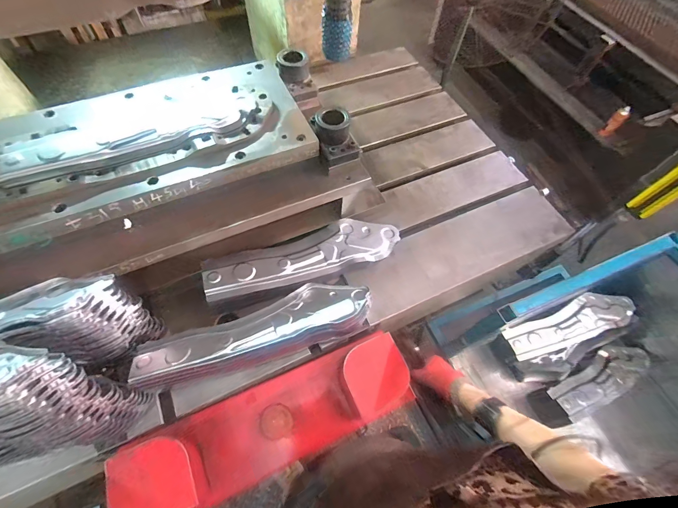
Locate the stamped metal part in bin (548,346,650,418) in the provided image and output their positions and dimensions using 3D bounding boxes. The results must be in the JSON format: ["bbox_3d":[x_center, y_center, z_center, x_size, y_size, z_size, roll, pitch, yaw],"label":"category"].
[{"bbox_3d":[0.829,0.402,1.035,0.407,0.071,0.120,-22,66,-15],"label":"stamped metal part in bin"}]

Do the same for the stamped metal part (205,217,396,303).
[{"bbox_3d":[-0.070,0.000,0.733,0.442,0.055,0.131,-17,64,-12],"label":"stamped metal part"}]

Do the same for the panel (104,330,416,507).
[{"bbox_3d":[-0.116,0.303,0.597,0.503,0.103,0.149,-21,65,-12],"label":"panel"}]

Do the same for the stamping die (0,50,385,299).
[{"bbox_3d":[-0.351,-0.156,0.715,0.801,0.266,0.360,-22,66,-15],"label":"stamping die"}]

